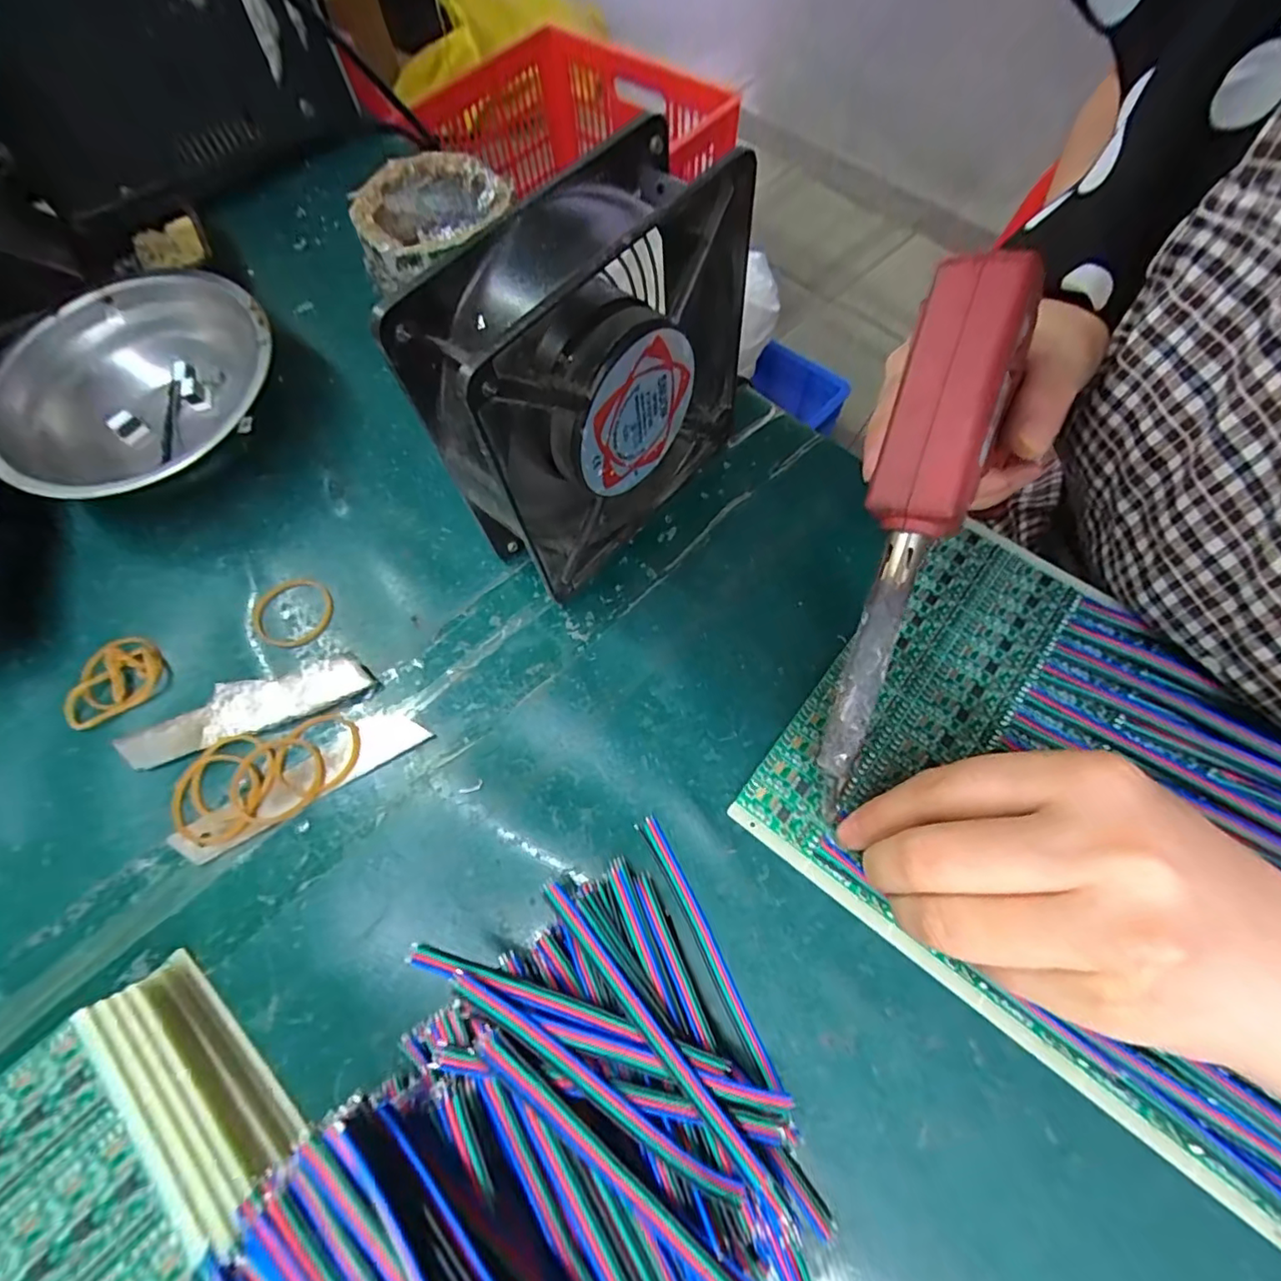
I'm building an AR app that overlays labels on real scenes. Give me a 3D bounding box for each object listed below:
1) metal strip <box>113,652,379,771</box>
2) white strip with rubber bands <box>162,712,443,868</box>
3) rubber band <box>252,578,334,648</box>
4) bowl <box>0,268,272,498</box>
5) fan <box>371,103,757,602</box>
[{"bbox_3d":[-0.158,0.027,0.232,0.099,0.007,0.021,-17,68,-5],"label":"metal strip"},{"bbox_3d":[-0.131,0.053,0.221,0.096,0.004,0.022,-29,69,-10],"label":"white strip with rubber bands"},{"bbox_3d":[-0.152,-0.013,0.251,0.034,0.004,0.033,-1,67,2],"label":"rubber band"},{"bbox_3d":[-0.233,-0.113,0.275,0.121,0.043,0.121,-1,67,2],"label":"bowl"},{"bbox_3d":[-0.015,-0.089,0.213,0.040,0.120,0.121,39,73,16],"label":"fan"}]

